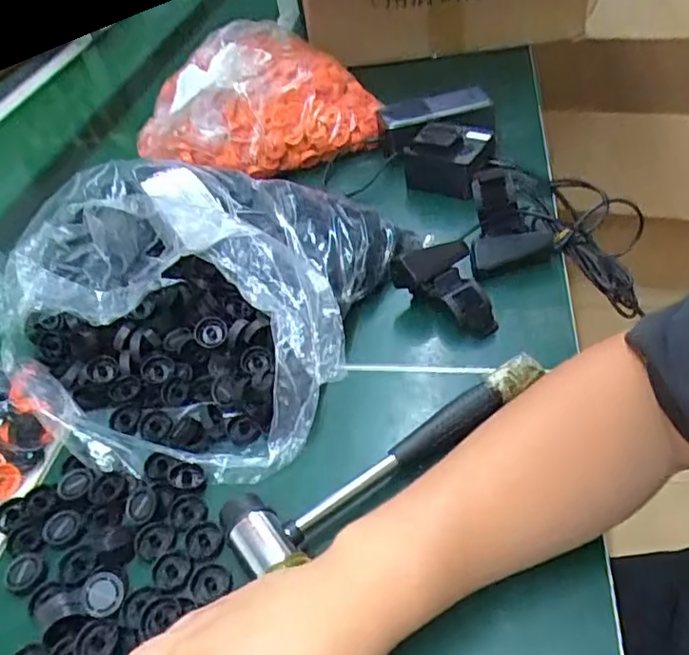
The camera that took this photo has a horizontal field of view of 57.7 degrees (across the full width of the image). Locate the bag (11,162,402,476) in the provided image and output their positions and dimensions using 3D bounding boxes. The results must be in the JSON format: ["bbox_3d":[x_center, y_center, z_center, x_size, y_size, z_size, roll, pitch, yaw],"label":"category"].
[{"bbox_3d":[-0.123,-0.038,0.523,0.279,0.125,0.296,9,44,17],"label":"bag"}]

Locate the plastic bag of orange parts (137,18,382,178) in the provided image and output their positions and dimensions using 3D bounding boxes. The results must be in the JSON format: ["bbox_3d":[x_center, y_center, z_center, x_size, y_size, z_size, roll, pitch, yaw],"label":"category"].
[{"bbox_3d":[-0.116,-0.293,0.790,0.295,0.103,0.222,-18,43,-6],"label":"plastic bag of orange parts"}]

